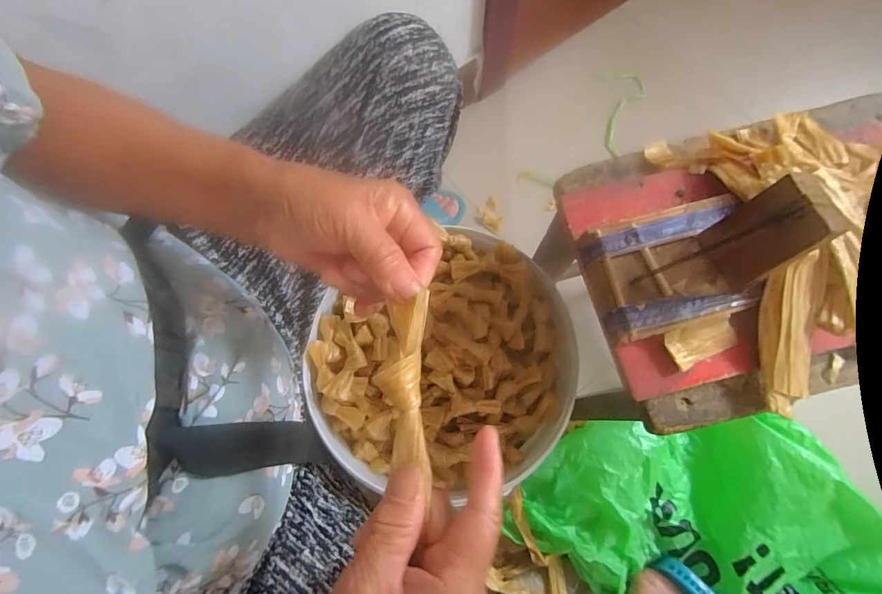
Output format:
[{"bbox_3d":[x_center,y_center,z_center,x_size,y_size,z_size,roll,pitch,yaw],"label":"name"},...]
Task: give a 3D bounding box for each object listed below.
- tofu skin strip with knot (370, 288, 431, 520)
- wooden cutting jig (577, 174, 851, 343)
[{"bbox_3d":[-0.020,0.049,0.223,0.027,0.008,0.096,-2,79,1],"label":"tofu skin strip with knot"},{"bbox_3d":[0.170,-0.030,0.271,0.117,0.077,0.084,-16,76,-3],"label":"wooden cutting jig"}]

